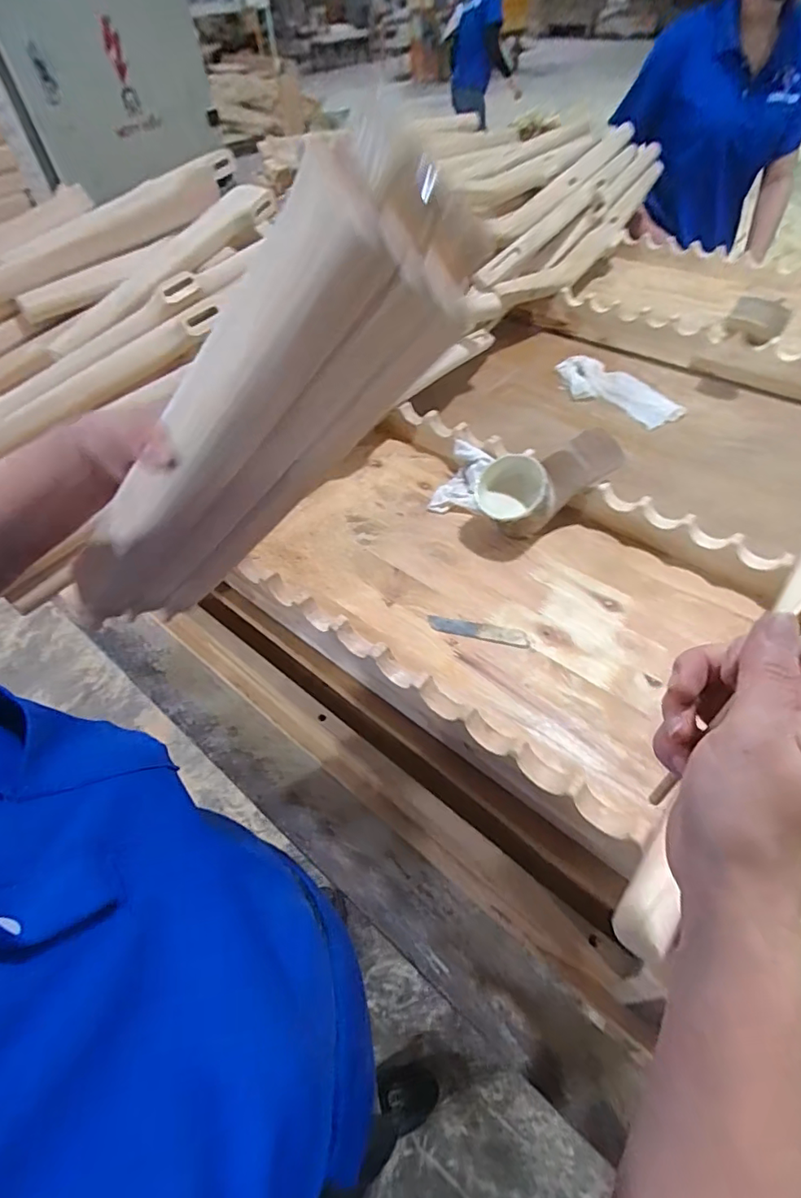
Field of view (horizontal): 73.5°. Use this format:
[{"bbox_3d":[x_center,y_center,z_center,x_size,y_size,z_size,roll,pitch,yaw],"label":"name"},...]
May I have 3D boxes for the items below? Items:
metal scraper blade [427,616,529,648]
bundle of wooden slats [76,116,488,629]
[{"bbox_3d":[0.079,0.033,0.550,0.102,0.004,0.020,10,52,12],"label":"metal scraper blade"},{"bbox_3d":[-0.104,-0.092,0.340,0.109,0.383,0.053,3,60,-45],"label":"bundle of wooden slats"}]

